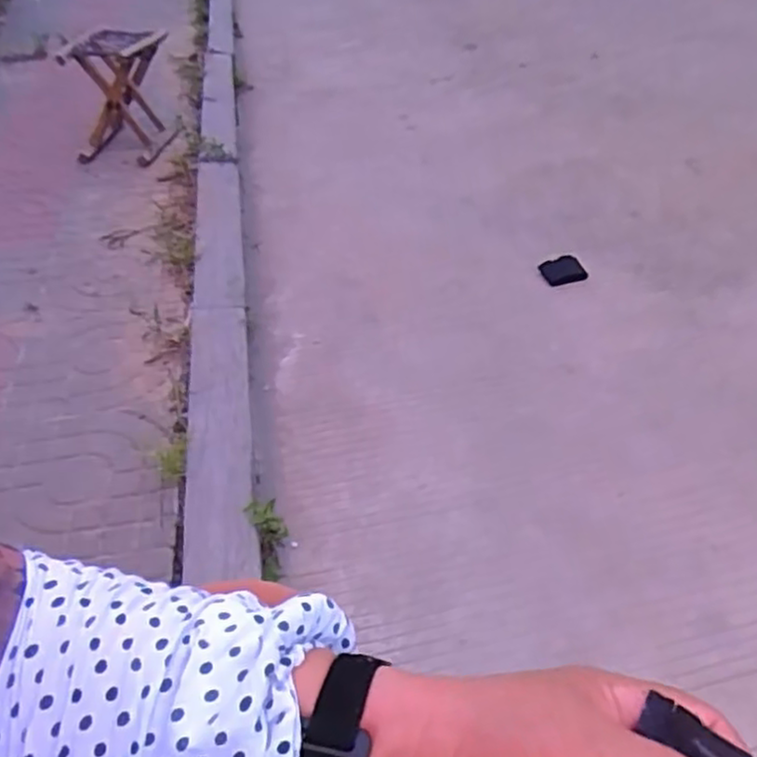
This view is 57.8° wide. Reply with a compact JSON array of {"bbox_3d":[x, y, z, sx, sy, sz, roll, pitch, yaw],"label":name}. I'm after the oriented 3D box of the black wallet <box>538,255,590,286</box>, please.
[{"bbox_3d":[0.442,-0.255,1.642,0.097,0.016,0.092,-12,44,-10],"label":"black wallet"}]

